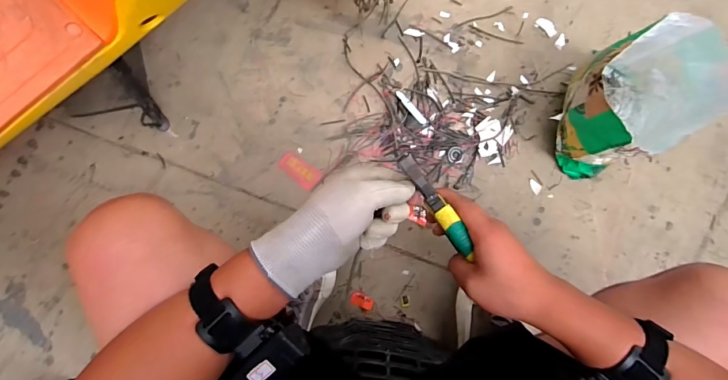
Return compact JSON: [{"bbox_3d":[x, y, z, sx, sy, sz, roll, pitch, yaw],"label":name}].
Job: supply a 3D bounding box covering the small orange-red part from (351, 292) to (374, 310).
[{"bbox_3d":[-0.004,0.236,0.815,0.048,0.007,0.028,22,86,-1],"label":"small orange-red part"}]

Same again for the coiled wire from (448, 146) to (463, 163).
[{"bbox_3d":[0.200,-0.077,0.840,0.033,0.005,0.035,1,86,-3],"label":"coiled wire"}]

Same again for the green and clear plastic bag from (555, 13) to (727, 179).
[{"bbox_3d":[0.503,-0.158,0.737,0.245,0.257,0.211,-32,88,-4],"label":"green and clear plastic bag"}]

